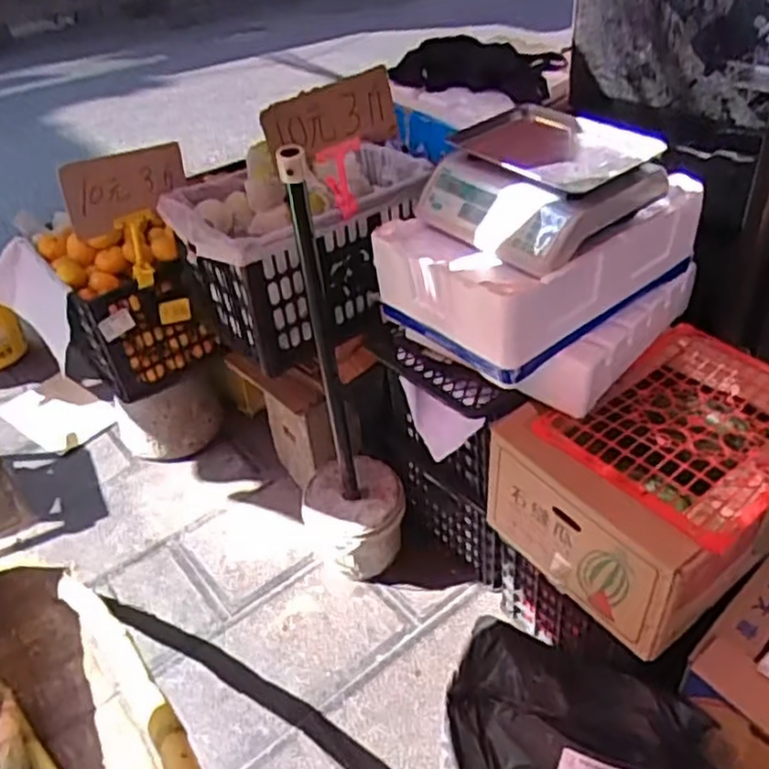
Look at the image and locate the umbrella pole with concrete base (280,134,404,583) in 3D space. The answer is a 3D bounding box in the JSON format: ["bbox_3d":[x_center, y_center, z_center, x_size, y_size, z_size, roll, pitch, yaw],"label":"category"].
[{"bbox_3d":[-0.089,0.007,1.419,0.216,1.015,0.229,-7,38,-4],"label":"umbrella pole with concrete base"}]

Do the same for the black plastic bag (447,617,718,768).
[{"bbox_3d":[0.341,0.621,1.318,0.440,0.159,0.261,14,41,22],"label":"black plastic bag"}]

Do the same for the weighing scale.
[{"bbox_3d":[0.270,-0.365,1.319,0.325,0.120,0.332,-31,45,-30],"label":"weighing scale"}]

